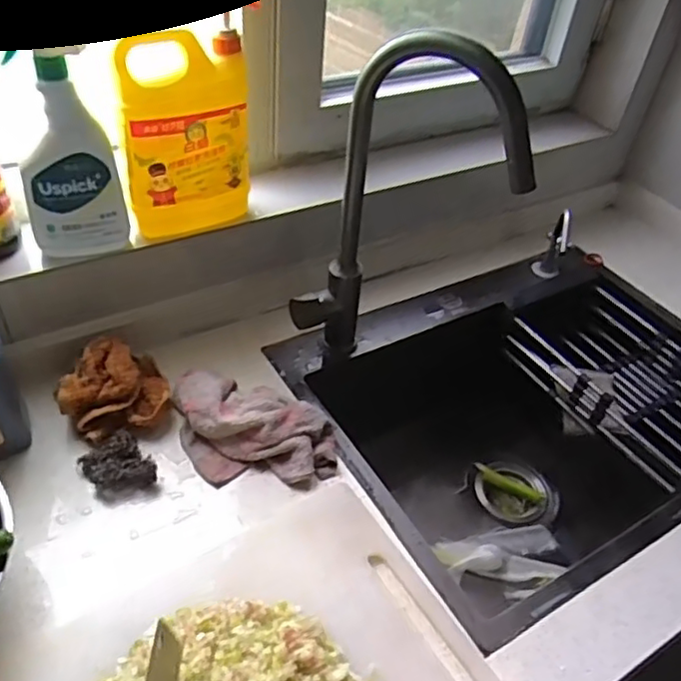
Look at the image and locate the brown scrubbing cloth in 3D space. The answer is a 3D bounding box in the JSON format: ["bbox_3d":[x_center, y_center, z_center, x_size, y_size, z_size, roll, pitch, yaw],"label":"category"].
[{"bbox_3d":[-0.267,0.058,0.755,0.119,0.075,0.103,-19,48,-25],"label":"brown scrubbing cloth"}]

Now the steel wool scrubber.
[{"bbox_3d":[-0.243,0.138,0.704,0.066,0.034,0.075,-24,51,-29],"label":"steel wool scrubber"}]

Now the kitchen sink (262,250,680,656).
[{"bbox_3d":[0.271,0.145,0.968,0.637,0.259,0.471,-20,49,-26],"label":"kitchen sink"}]

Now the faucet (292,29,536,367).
[{"bbox_3d":[0.070,-0.119,0.743,0.245,0.440,0.058,15,43,10],"label":"faucet"}]

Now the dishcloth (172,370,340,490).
[{"bbox_3d":[-0.101,0.093,0.749,0.194,0.041,0.138,3,43,-3],"label":"dishcloth"}]

